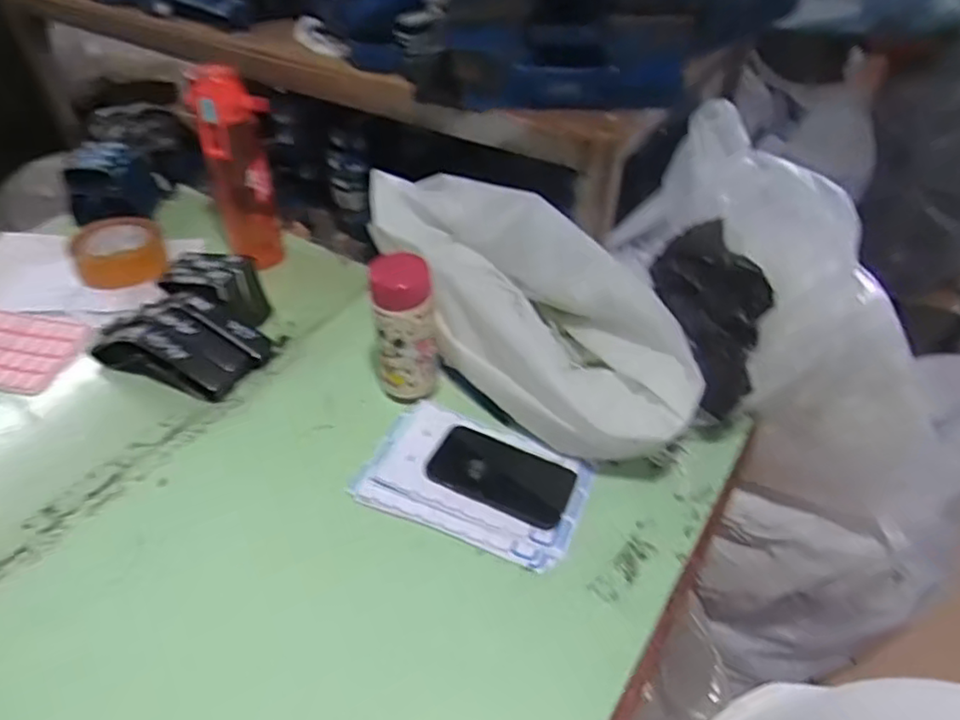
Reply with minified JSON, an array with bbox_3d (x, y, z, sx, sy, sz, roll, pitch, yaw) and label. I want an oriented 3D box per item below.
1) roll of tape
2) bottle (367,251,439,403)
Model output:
[{"bbox_3d":[-0.514,-0.158,0.917,0.114,0.052,0.114,1,44,0],"label":"roll of tape"},{"bbox_3d":[-0.079,-0.028,0.691,0.066,0.169,0.054,-4,44,-5],"label":"bottle"}]

